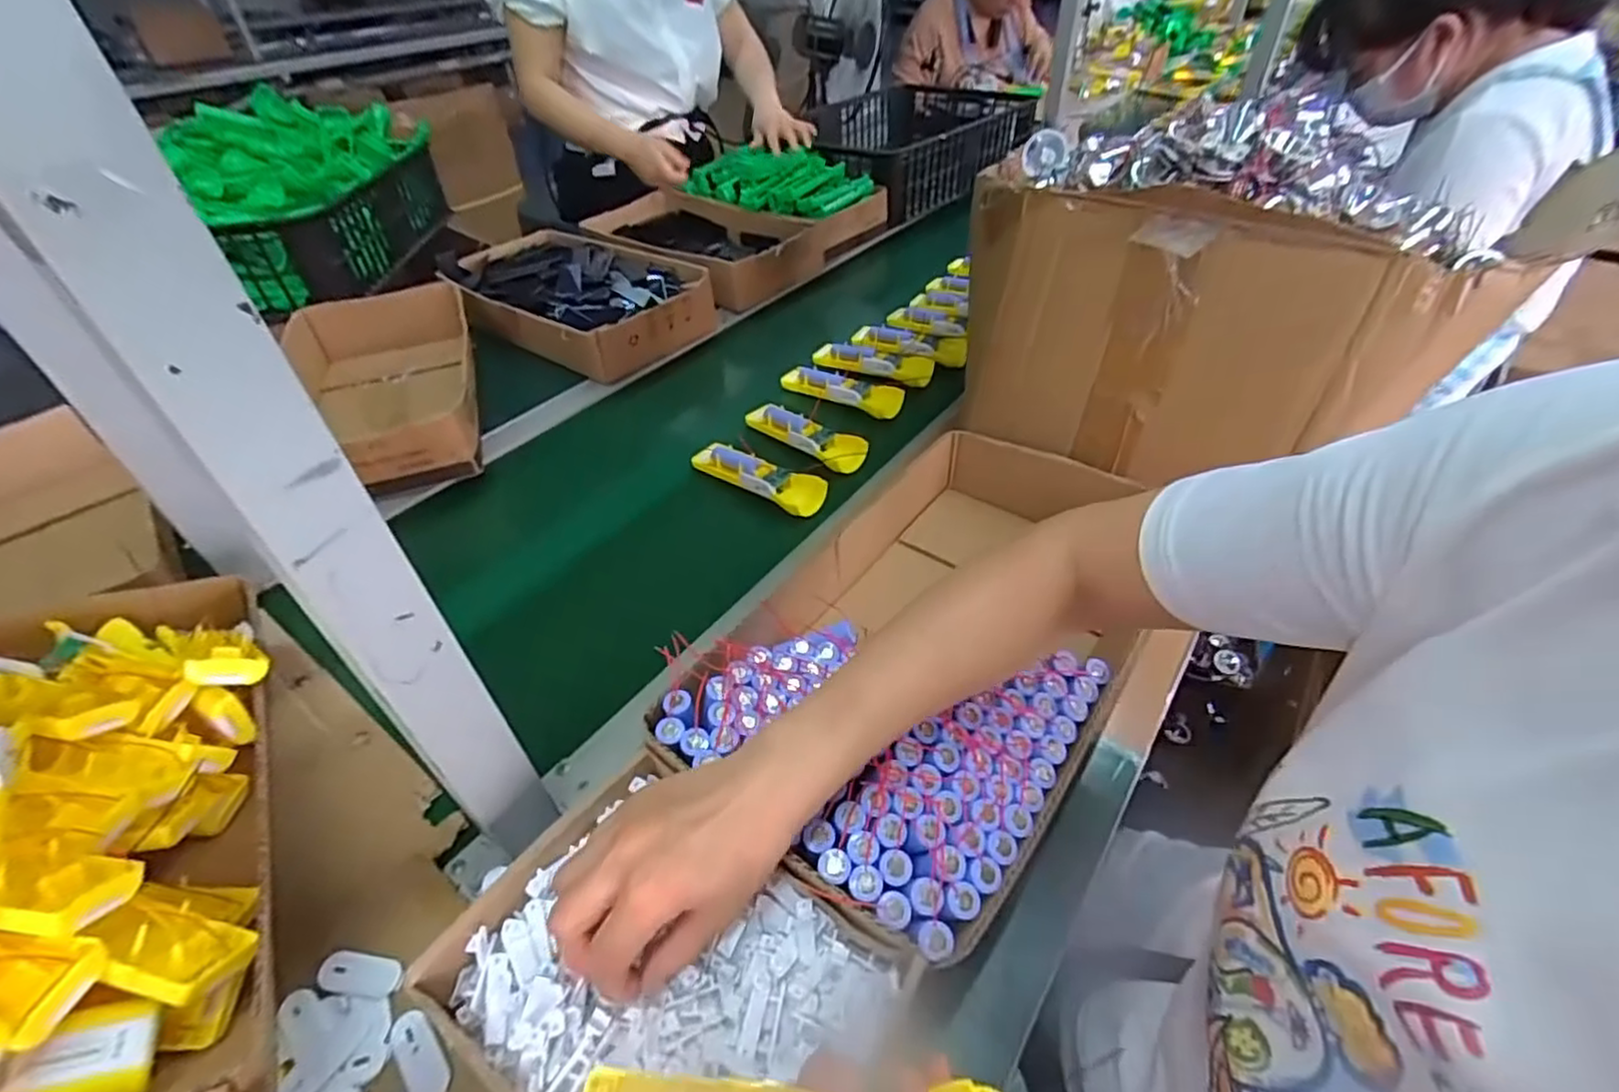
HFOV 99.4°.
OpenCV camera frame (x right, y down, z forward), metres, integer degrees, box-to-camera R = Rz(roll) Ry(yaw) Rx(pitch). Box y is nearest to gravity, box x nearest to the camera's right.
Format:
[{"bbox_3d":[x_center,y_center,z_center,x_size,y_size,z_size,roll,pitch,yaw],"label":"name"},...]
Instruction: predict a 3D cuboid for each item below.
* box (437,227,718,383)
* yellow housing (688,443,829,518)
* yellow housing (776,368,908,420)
[{"bbox_3d":[-0.343,-0.366,1.009,0.375,0.085,0.238,32,54,32],"label":"box"},{"bbox_3d":[-0.056,-0.080,0.748,0.167,0.029,0.047,28,52,30],"label":"yellow housing"},{"bbox_3d":[0.043,-0.200,0.873,0.169,0.030,0.045,24,50,27],"label":"yellow housing"}]

